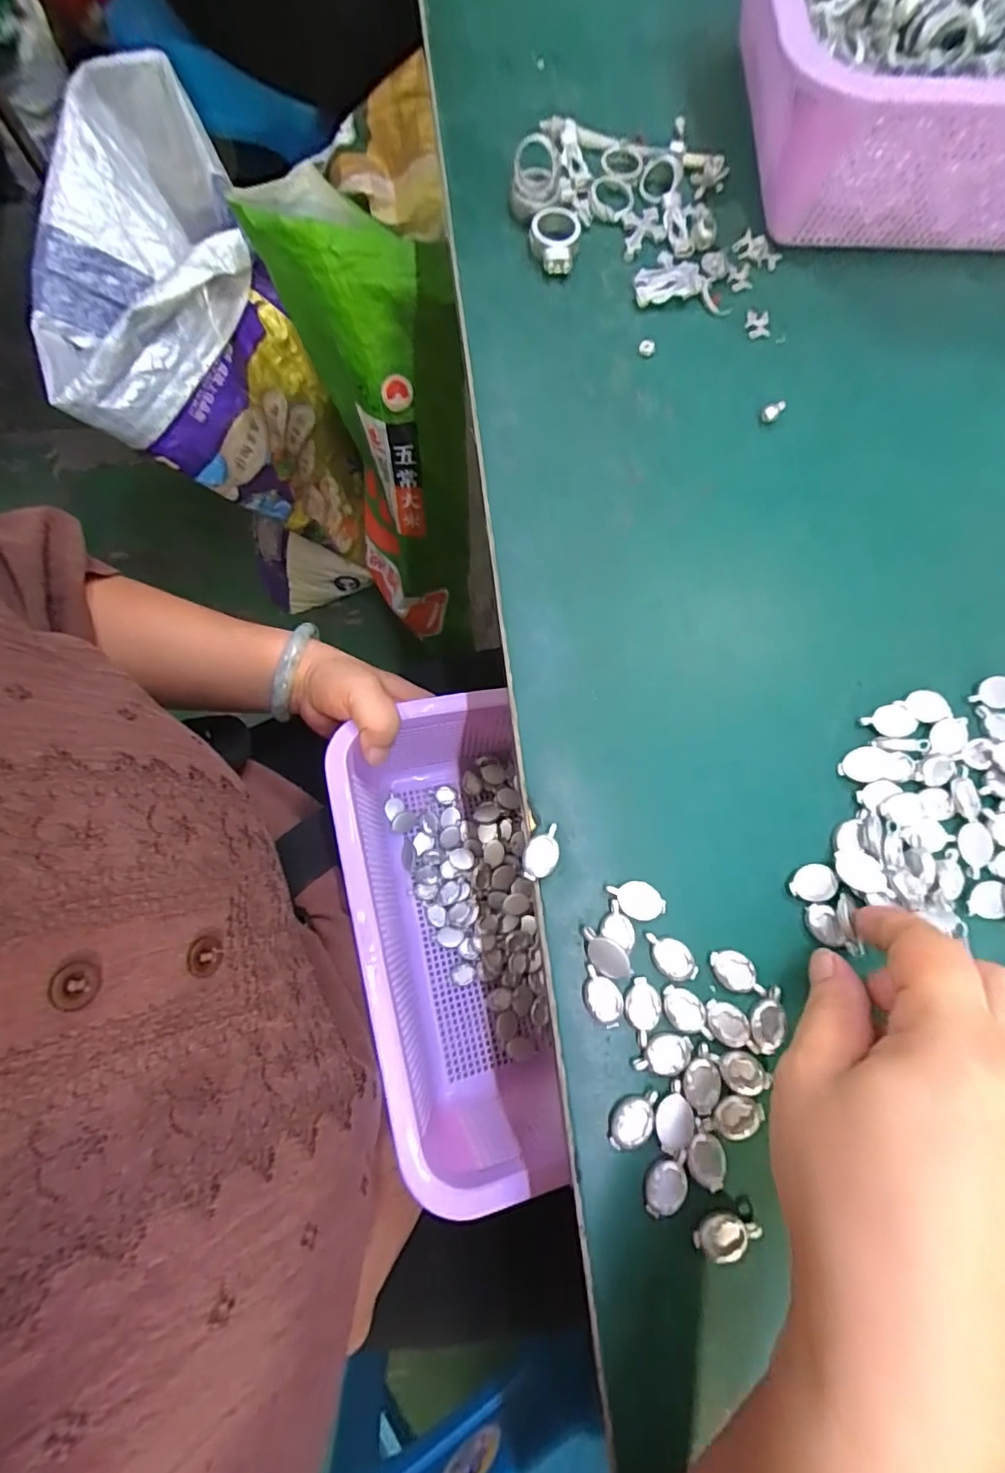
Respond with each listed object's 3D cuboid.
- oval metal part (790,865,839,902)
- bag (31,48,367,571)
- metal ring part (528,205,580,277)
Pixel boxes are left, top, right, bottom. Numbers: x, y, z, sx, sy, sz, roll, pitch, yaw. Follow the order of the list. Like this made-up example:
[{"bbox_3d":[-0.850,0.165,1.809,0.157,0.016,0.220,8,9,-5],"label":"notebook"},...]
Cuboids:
[{"bbox_3d":[0.127,0.060,0.227,0.018,0.004,0.014,-6,77,-3],"label":"oval metal part"},{"bbox_3d":[-0.335,-0.449,0.664,0.231,0.336,0.325,-11,79,-3],"label":"bag"},{"bbox_3d":[0.027,-0.258,0.290,0.025,0.012,0.034,10,77,1],"label":"metal ring part"}]

